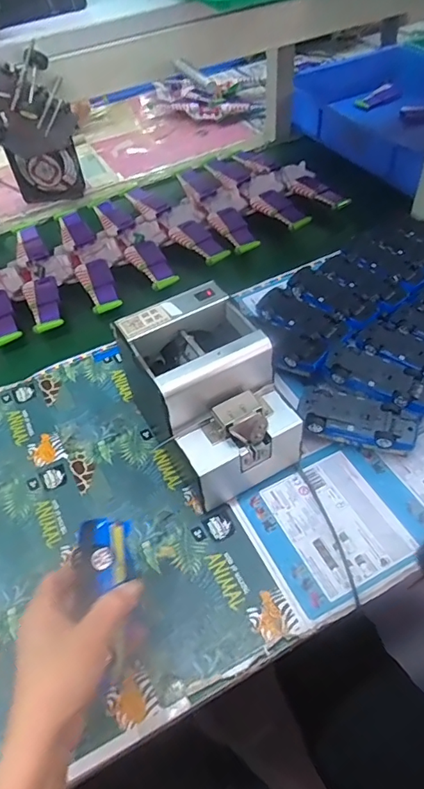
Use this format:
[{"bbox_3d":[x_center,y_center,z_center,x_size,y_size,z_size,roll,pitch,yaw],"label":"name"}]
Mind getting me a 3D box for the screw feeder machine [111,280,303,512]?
[{"bbox_3d":[-0.002,0.003,0.543,0.121,0.148,0.168,-27,52,-17],"label":"screw feeder machine"}]

